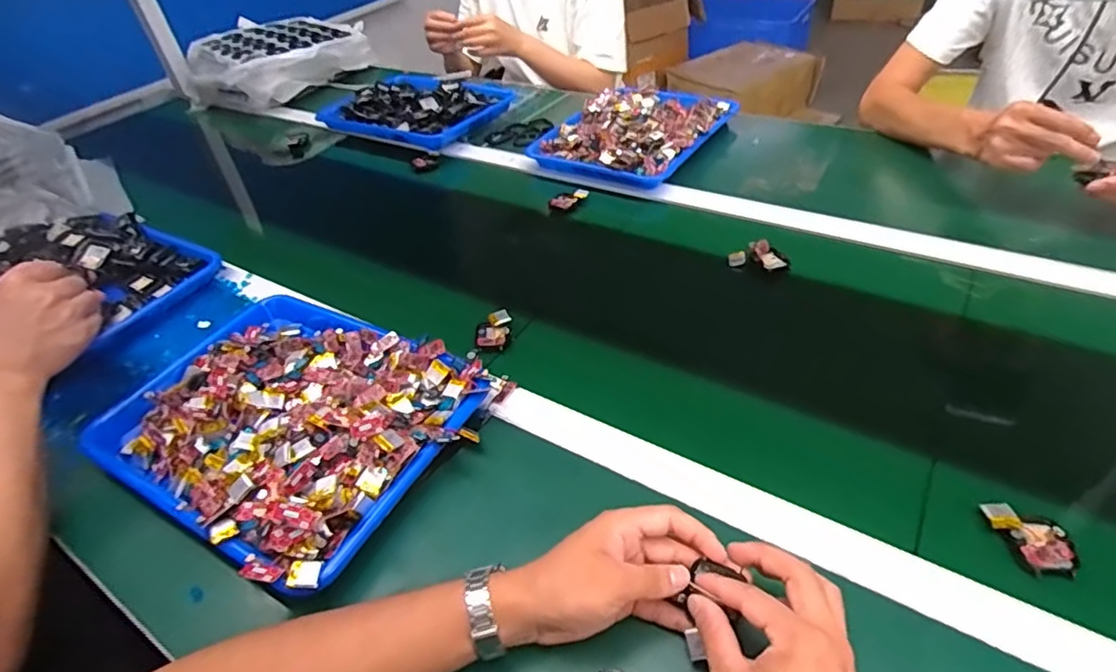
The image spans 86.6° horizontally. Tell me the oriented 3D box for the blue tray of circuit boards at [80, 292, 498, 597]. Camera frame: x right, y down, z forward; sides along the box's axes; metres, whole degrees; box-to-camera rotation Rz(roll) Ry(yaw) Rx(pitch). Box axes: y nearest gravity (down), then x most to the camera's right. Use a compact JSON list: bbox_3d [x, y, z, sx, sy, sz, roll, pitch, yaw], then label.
[{"bbox_3d":[-0.256,0.070,0.565,0.331,0.065,0.253,19,49,27],"label":"blue tray of circuit boards"}]

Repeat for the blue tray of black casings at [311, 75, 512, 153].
[{"bbox_3d":[-0.260,-0.436,1.126,0.314,0.044,0.258,23,51,30],"label":"blue tray of black casings"}]

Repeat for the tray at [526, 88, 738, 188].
[{"bbox_3d":[0.132,-0.340,0.967,0.235,0.042,0.300,23,50,29],"label":"tray"}]

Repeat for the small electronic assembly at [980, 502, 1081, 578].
[{"bbox_3d":[0.344,0.145,0.429,0.041,0.008,0.059,-12,42,-4],"label":"small electronic assembly"}]

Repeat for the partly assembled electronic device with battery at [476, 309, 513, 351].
[{"bbox_3d":[-0.071,-0.008,0.656,0.033,0.017,0.056,-2,43,7],"label":"partly assembled electronic device with battery"}]

